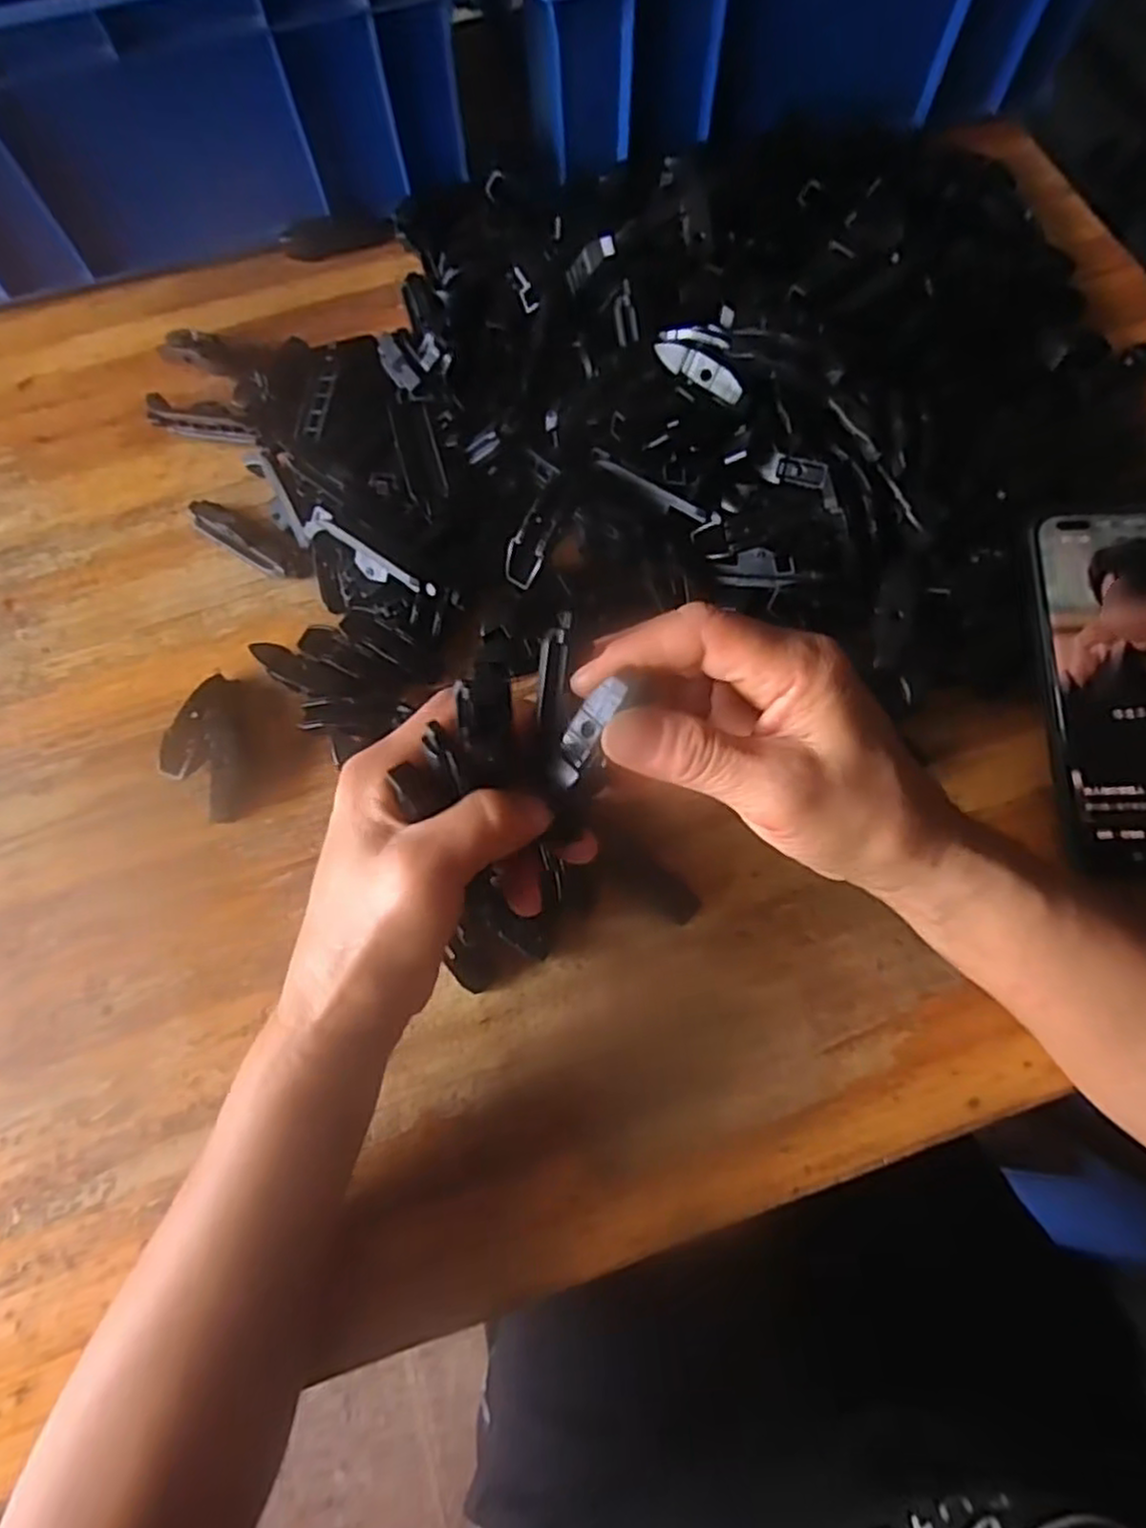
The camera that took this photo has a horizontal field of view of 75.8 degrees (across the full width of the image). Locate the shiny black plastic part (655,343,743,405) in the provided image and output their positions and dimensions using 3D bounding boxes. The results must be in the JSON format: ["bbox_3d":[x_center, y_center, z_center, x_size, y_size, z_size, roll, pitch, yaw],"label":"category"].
[{"bbox_3d":[0.057,-0.180,0.335,0.046,0.009,0.009,36,76,13],"label":"shiny black plastic part"}]

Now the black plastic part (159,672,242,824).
[{"bbox_3d":[-0.170,-0.008,0.339,0.033,0.009,0.071,-9,71,-1],"label":"black plastic part"}]

